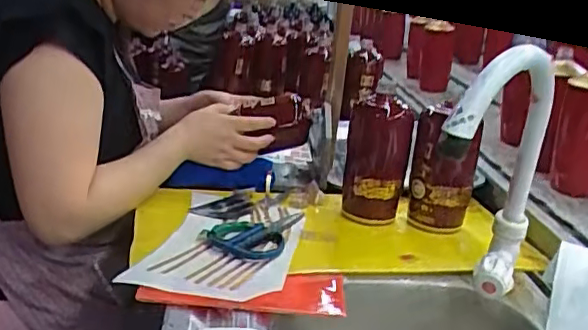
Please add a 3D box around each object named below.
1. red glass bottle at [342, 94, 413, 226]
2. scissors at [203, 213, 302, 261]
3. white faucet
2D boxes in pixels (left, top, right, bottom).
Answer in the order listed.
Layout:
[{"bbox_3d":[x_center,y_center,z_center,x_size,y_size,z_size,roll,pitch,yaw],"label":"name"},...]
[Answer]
[{"bbox_3d":[0.119,-0.011,0.827,0.093,0.163,0.101,5,20,7],"label":"red glass bottle"},{"bbox_3d":[-0.052,0.080,0.739,0.094,0.008,0.168,14,18,10],"label":"scissors"},{"bbox_3d":[0.185,0.026,0.552,0.045,0.271,0.200,16,24,34],"label":"white faucet"}]

